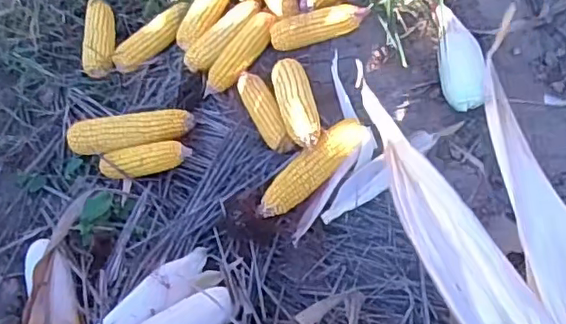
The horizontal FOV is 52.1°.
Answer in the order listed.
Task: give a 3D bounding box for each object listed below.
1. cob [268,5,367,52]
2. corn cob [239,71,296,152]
[{"bbox_3d":[0.059,-0.232,0.974,0.158,0.040,0.041,-16,57,-8],"label":"cob"},{"bbox_3d":[-0.030,-0.080,0.915,0.043,0.038,0.164,-22,58,-12],"label":"corn cob"}]

